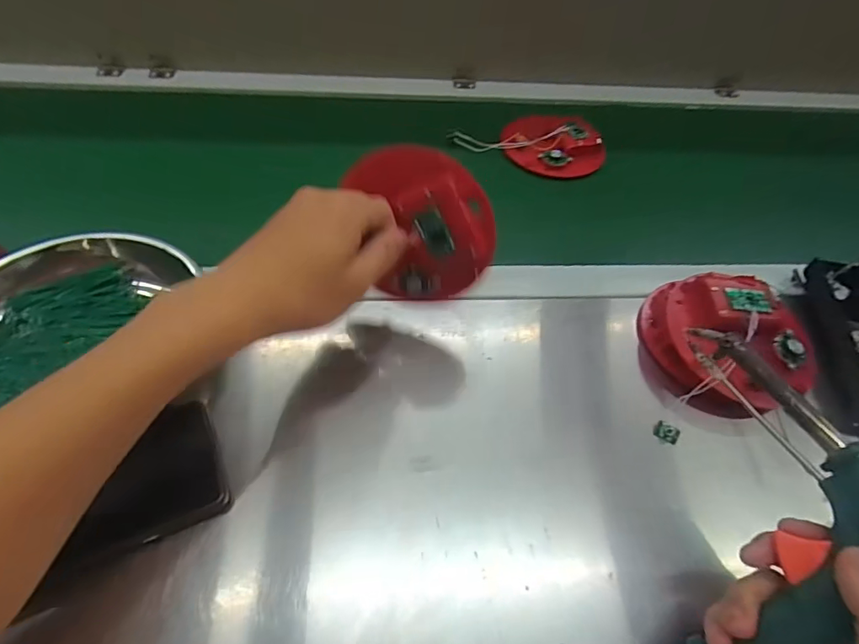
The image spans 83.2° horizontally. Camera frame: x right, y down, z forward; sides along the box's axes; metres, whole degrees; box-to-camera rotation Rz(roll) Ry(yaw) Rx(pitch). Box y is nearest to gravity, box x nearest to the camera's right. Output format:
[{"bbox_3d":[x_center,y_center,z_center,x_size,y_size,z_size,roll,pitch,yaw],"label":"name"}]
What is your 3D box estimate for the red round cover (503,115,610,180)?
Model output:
[{"bbox_3d":[0.149,-0.217,0.583,0.117,0.023,0.109,3,53,-4],"label":"red round cover"}]

